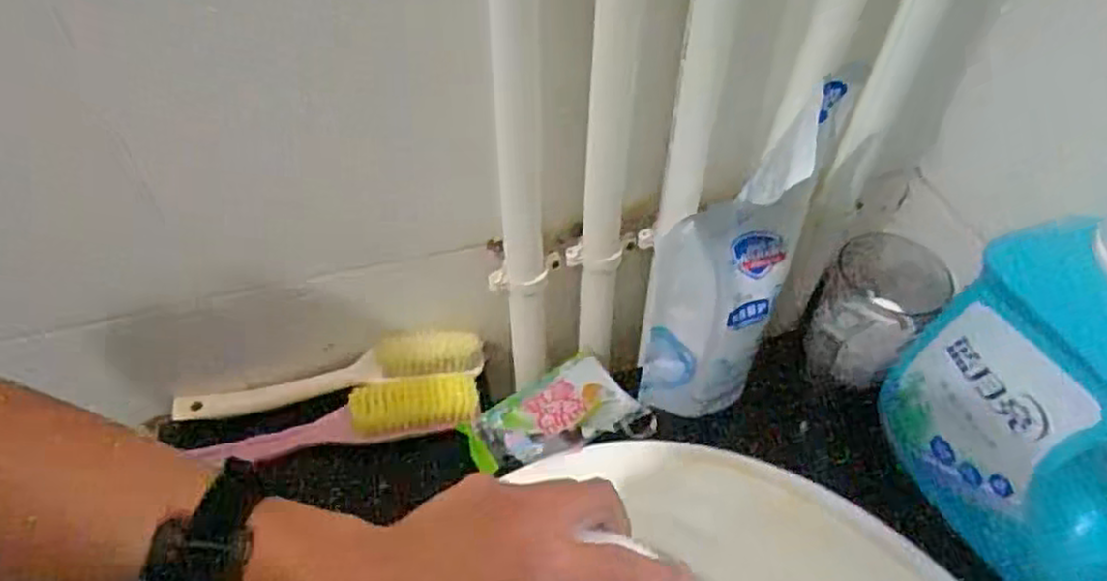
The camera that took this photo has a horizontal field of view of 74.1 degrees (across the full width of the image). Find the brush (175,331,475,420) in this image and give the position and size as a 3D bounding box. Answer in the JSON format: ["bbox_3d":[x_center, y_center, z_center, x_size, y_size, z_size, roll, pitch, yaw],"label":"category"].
[{"bbox_3d":[-0.163,0.066,0.537,0.221,0.035,0.032,-10,50,-11],"label":"brush"}]

